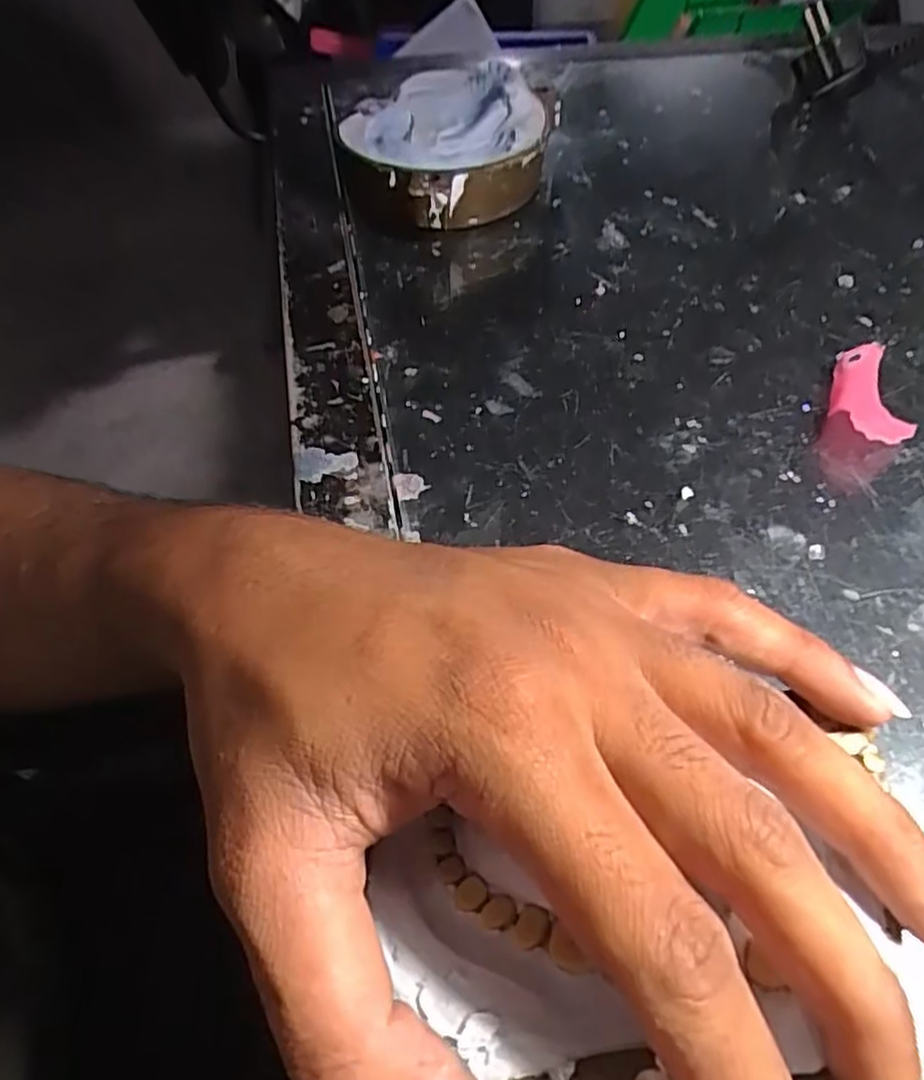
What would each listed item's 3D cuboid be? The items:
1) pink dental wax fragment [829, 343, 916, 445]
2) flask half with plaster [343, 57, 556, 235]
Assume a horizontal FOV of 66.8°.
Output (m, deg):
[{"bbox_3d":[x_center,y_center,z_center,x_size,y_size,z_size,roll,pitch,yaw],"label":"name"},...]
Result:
[{"bbox_3d":[0.144,-0.050,0.251,0.027,0.013,0.045,-4,55,-3],"label":"pink dental wax fragment"},{"bbox_3d":[-0.007,-0.190,0.334,0.098,0.038,0.103,-28,59,-18],"label":"flask half with plaster"}]

